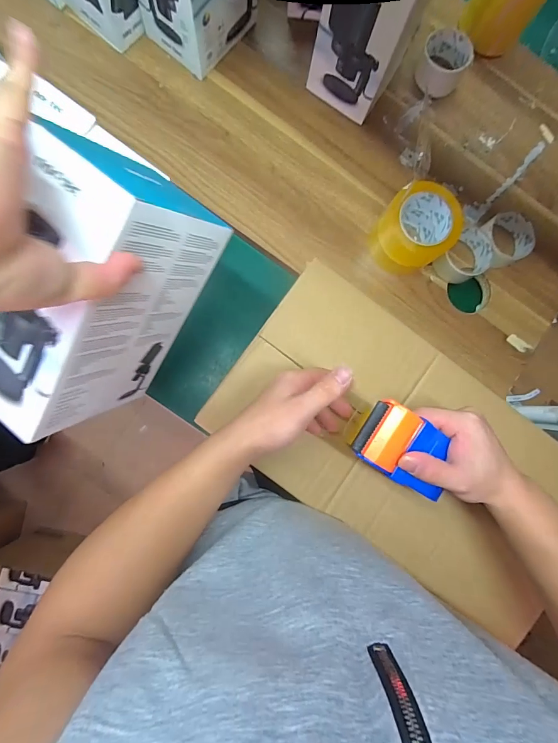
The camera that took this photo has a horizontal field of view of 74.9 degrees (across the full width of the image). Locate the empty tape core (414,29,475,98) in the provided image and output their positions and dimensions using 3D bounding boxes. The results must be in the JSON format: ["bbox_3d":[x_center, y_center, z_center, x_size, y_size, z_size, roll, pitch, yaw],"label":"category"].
[{"bbox_3d":[0.283,-0.529,0.625,0.078,0.040,0.088,23,85,-5],"label":"empty tape core"}]

